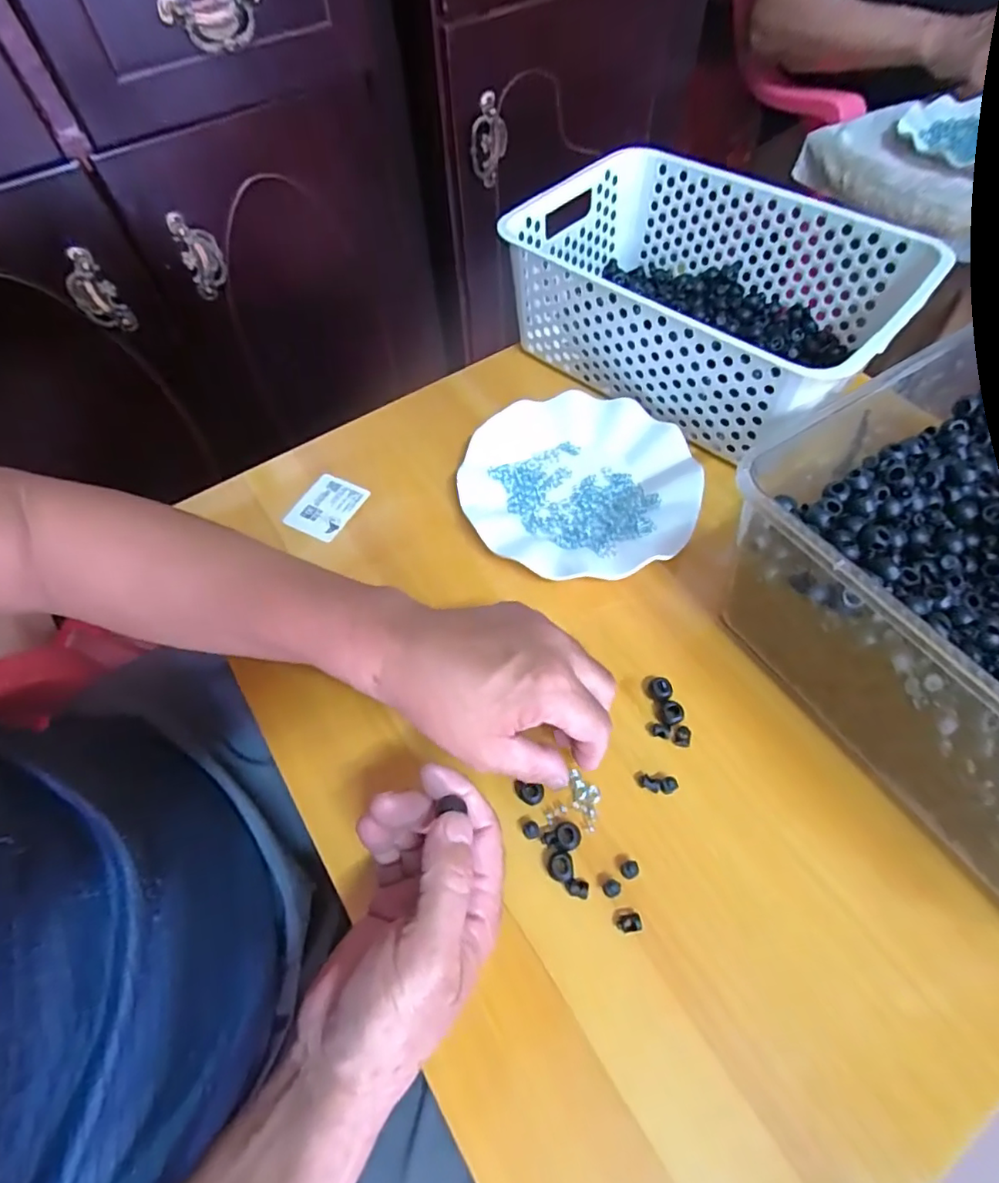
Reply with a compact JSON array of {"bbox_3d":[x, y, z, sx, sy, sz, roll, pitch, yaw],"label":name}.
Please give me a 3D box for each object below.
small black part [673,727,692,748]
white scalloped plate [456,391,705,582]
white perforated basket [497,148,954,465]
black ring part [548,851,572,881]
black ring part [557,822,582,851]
[{"bbox_3d":[0.115,0.091,0.360,0.010,0.004,0.012,13,60,10],"label":"small black part"},{"bbox_3d":[0.064,-0.086,0.461,0.183,0.019,0.179,-1,58,1],"label":"white scalloped plate"},{"bbox_3d":[0.172,-0.255,0.502,0.309,0.100,0.209,37,66,22],"label":"white perforated basket"},{"bbox_3d":[0.034,0.155,0.324,0.014,0.010,0.015,-1,58,1],"label":"black ring part"},{"bbox_3d":[0.040,0.141,0.332,0.014,0.007,0.014,-1,58,1],"label":"black ring part"}]

